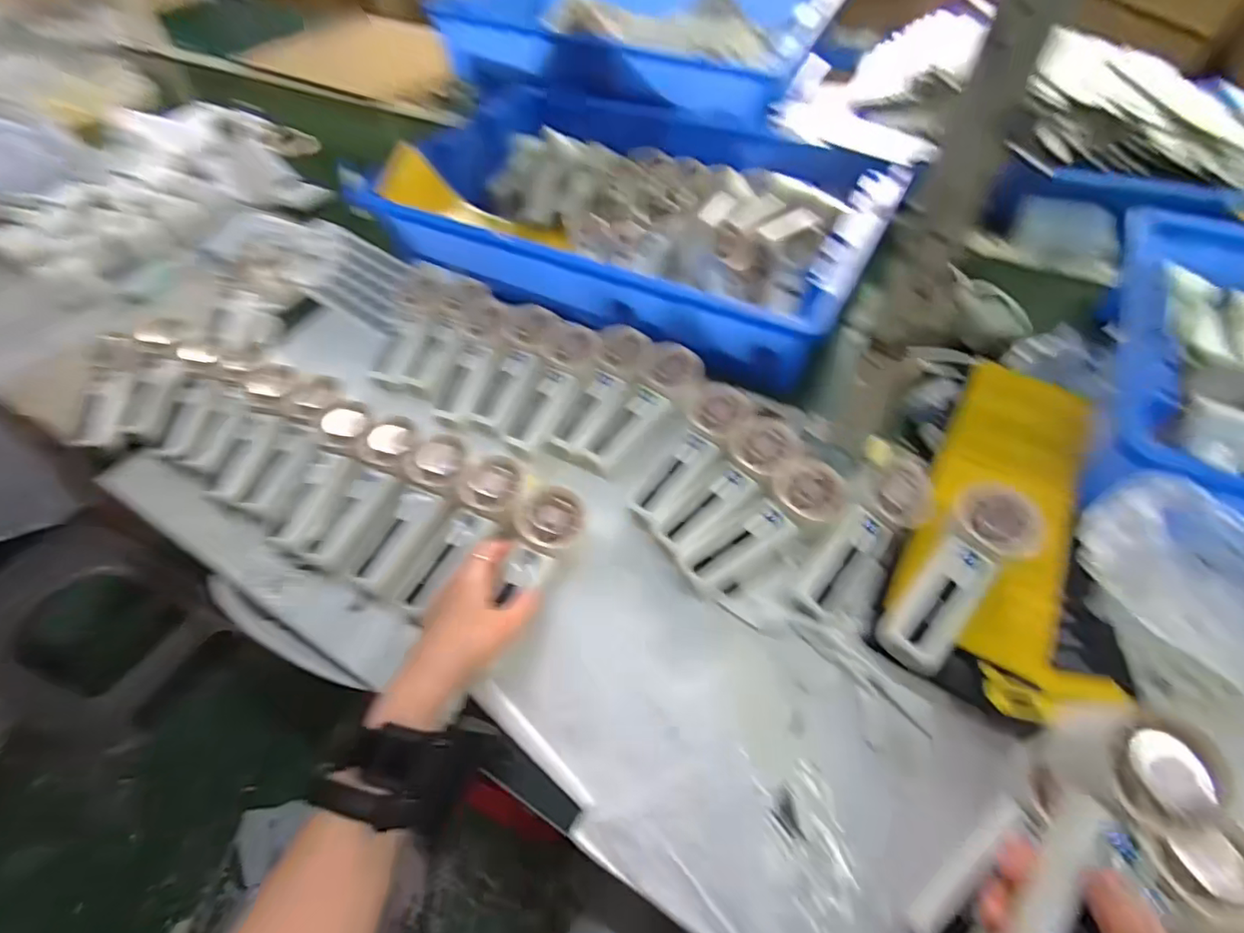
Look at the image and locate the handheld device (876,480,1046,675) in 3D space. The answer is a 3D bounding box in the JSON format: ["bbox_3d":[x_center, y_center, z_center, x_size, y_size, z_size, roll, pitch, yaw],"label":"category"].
[{"bbox_3d":[0.247,0.083,0.416,0.150,0.061,0.054,-38,59,-23],"label":"handheld device"}]

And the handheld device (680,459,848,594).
[{"bbox_3d":[0.122,0.052,0.473,0.152,0.031,0.053,-30,56,-19],"label":"handheld device"}]

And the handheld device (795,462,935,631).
[{"bbox_3d":[0.197,0.058,0.457,0.062,0.042,0.151,34,61,25],"label":"handheld device"}]

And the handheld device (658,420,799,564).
[{"bbox_3d":[0.096,0.016,0.499,0.156,0.030,0.052,-37,59,-23],"label":"handheld device"}]

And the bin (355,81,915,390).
[{"bbox_3d":[0.000,-0.361,0.792,0.681,0.112,0.433,24,57,20],"label":"bin"}]

